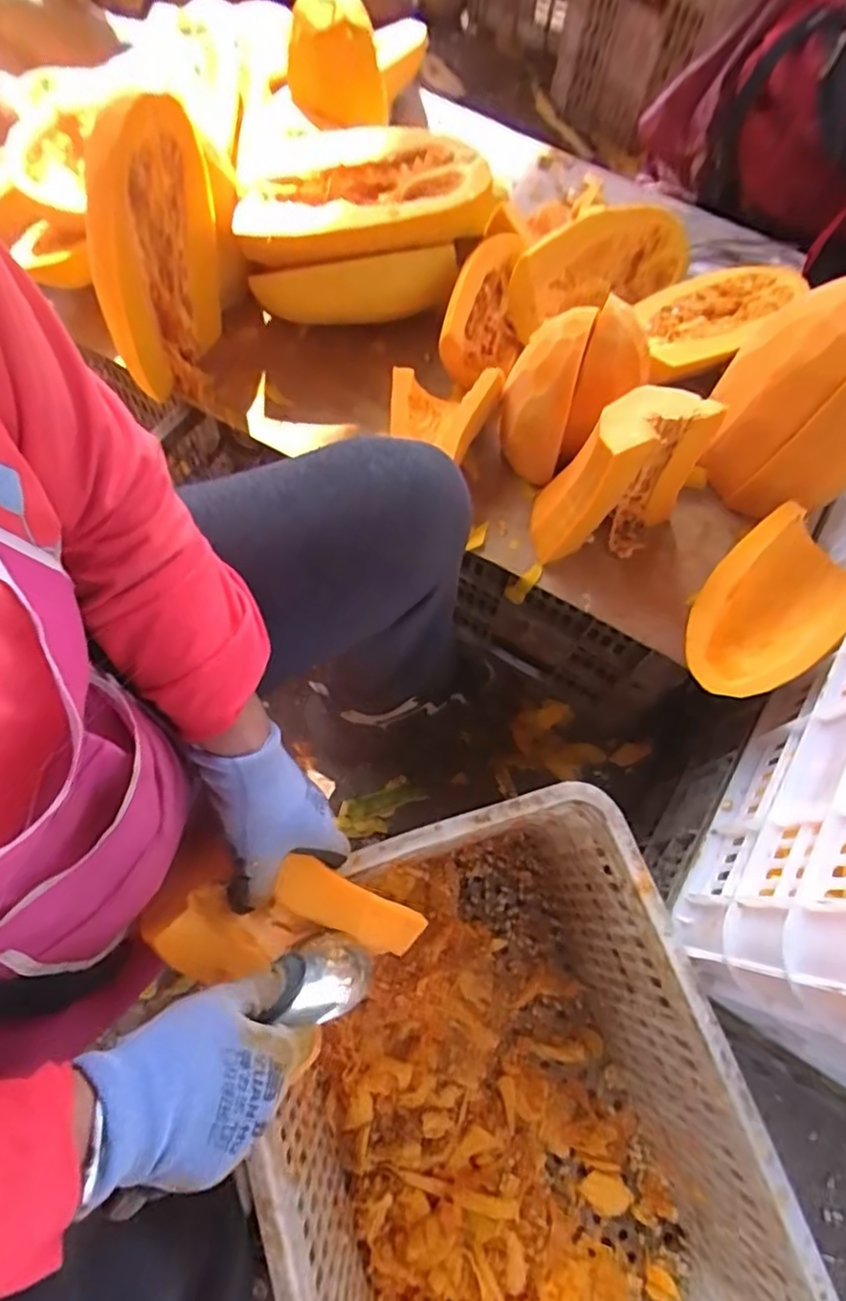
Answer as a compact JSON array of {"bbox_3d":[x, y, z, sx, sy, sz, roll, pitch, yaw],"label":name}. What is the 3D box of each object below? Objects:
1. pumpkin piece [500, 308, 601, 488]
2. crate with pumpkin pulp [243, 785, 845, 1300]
[{"bbox_3d":[0.116,-0.250,0.641,0.073,0.160,0.062,18,51,4],"label":"pumpkin piece"},{"bbox_3d":[0.070,0.434,0.591,0.353,0.291,0.511,-17,72,-8],"label":"crate with pumpkin pulp"}]

